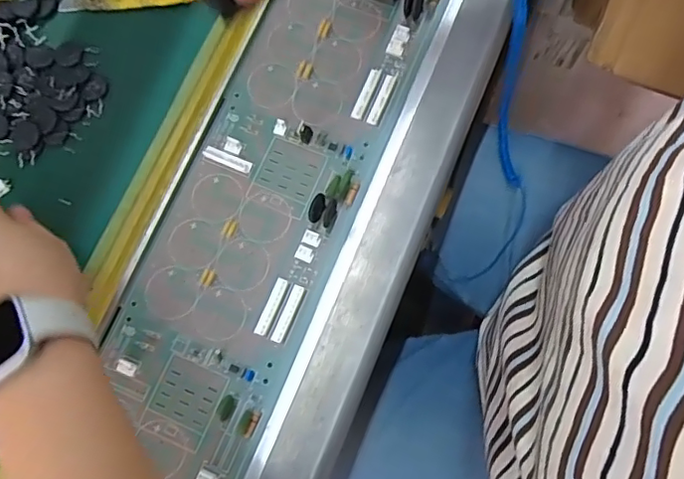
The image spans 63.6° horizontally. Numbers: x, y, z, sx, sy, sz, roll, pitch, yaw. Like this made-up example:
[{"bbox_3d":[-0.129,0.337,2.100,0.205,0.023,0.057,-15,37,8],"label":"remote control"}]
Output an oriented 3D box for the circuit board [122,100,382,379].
[{"bbox_3d":[-0.060,-0.007,0.374,0.119,0.021,0.163,23,80,5],"label":"circuit board"}]

